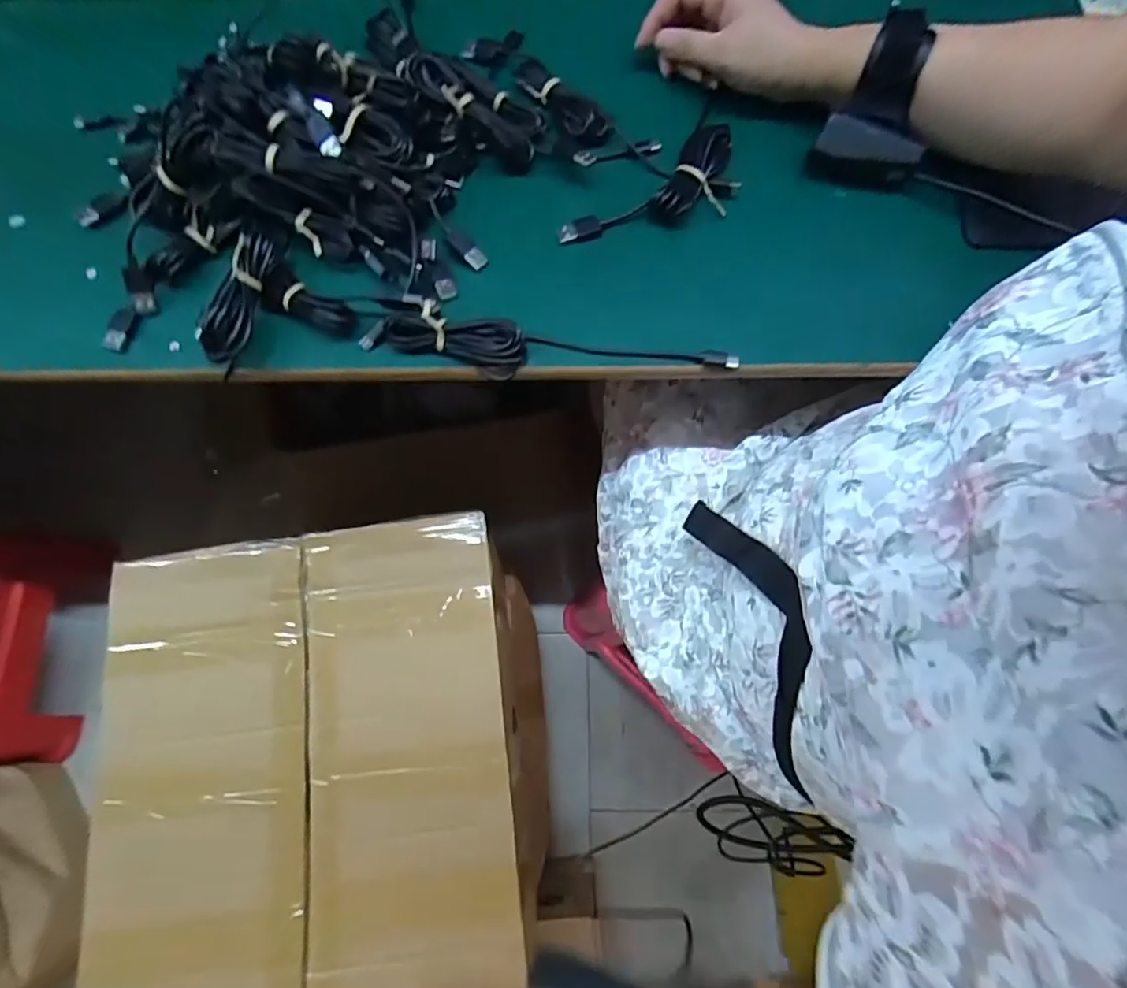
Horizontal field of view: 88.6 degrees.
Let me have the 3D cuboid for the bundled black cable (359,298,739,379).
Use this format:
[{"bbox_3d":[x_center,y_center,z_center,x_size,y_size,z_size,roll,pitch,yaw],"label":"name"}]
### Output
[{"bbox_3d":[-0.012,-0.095,0.376,0.242,0.023,0.035,10,72,5],"label":"bundled black cable"}]

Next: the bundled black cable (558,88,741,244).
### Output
[{"bbox_3d":[0.060,-0.223,0.413,0.145,0.017,0.086,-31,73,-1],"label":"bundled black cable"}]

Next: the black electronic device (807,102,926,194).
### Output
[{"bbox_3d":[0.210,-0.234,0.401,0.070,0.036,0.028,19,73,8],"label":"black electronic device"}]

